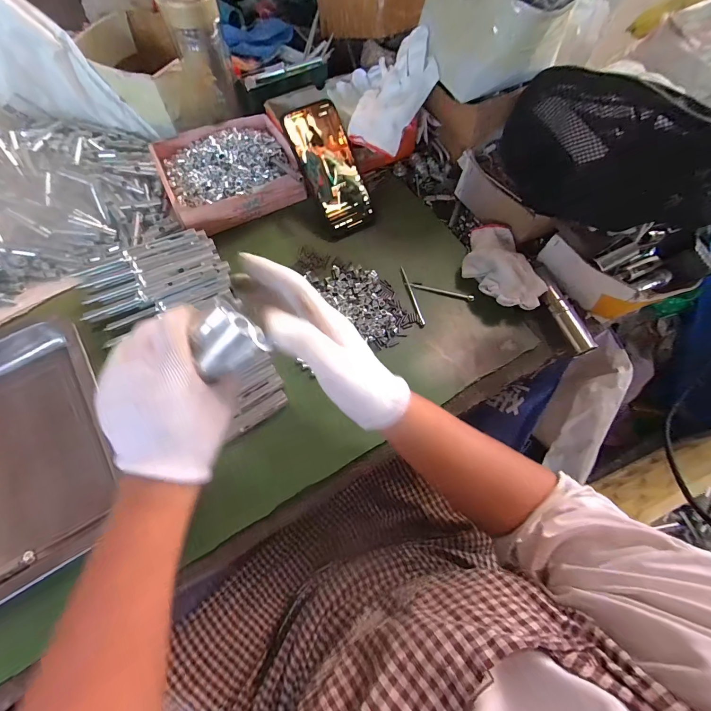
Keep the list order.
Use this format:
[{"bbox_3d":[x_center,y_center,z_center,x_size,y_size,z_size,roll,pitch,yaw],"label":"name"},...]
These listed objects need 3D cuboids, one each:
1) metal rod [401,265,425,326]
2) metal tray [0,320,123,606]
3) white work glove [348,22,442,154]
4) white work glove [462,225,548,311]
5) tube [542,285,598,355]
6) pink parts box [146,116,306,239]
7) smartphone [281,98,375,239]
[{"bbox_3d":[0.073,-0.079,0.431,0.006,0.004,0.090,-13,71,-7],"label":"metal rod"},{"bbox_3d":[-0.347,0.096,0.330,0.173,0.035,0.257,-23,73,-10],"label":"metal tray"},{"bbox_3d":[0.050,-0.344,0.444,0.100,0.083,0.140,15,68,4],"label":"white work glove"},{"bbox_3d":[0.182,-0.112,0.422,0.076,0.047,0.128,-18,72,-9],"label":"white work glove"},{"bbox_3d":[0.258,-0.043,0.408,0.019,0.025,0.086,-19,72,-9],"label":"tube"},{"bbox_3d":[-0.175,-0.256,0.466,0.181,0.041,0.155,-29,74,-12],"label":"pink parts box"},{"bbox_3d":[-0.030,-0.246,0.447,0.074,0.008,0.160,-28,107,-12],"label":"smartphone"}]

